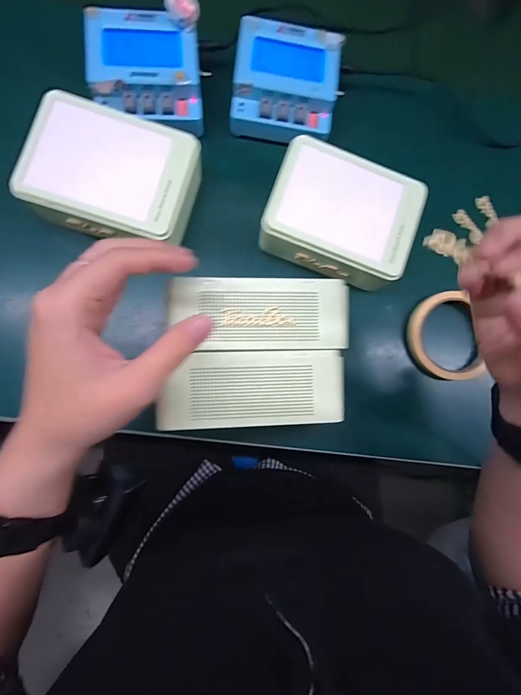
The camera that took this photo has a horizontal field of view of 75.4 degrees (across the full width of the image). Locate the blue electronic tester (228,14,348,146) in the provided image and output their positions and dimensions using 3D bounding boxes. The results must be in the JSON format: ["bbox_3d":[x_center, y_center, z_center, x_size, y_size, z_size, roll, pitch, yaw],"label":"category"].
[{"bbox_3d":[0.027,-0.274,0.349,0.104,0.037,0.104,8,82,-5],"label":"blue electronic tester"}]

